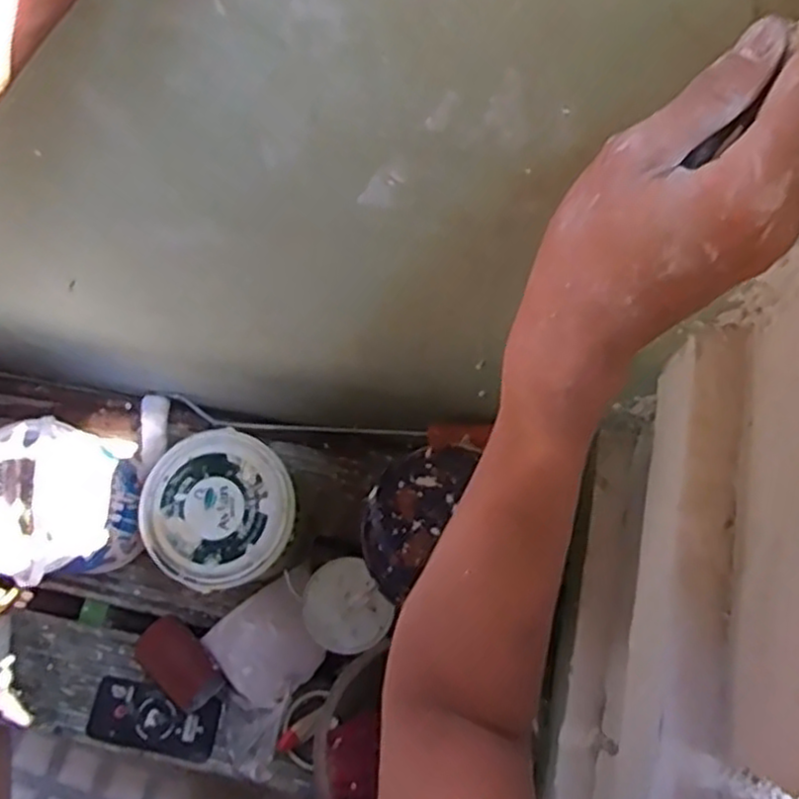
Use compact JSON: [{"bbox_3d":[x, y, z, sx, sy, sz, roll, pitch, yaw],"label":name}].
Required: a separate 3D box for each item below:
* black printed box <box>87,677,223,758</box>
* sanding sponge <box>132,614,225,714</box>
[{"bbox_3d":[-0.314,0.410,0.952,0.165,0.014,0.070,9,72,5],"label":"black printed box"},{"bbox_3d":[-0.289,0.345,0.966,0.080,0.058,0.117,-36,74,-10],"label":"sanding sponge"}]

